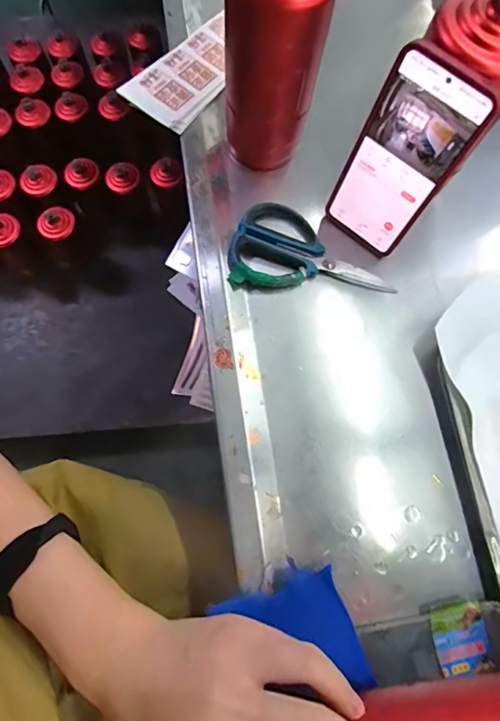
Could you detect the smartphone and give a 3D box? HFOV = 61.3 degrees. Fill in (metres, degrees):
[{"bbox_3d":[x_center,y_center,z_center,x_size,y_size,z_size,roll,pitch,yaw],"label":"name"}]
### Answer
[{"bbox_3d":[0.124,-0.163,0.363,0.076,0.168,0.007,40,63,7],"label":"smartphone"}]

